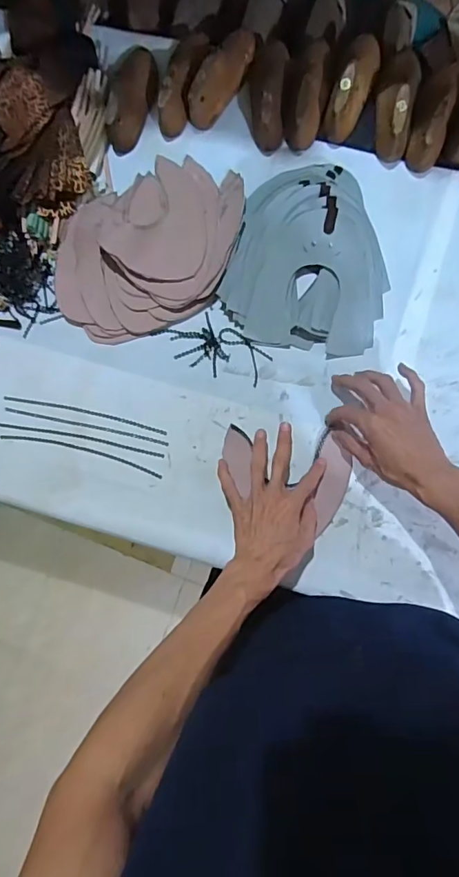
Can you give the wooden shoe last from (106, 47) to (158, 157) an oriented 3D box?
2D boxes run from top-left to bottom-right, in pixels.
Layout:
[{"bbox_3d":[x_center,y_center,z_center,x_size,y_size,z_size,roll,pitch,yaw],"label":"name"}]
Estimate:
[{"bbox_3d":[-0.134,-0.471,0.631,0.049,0.035,0.137,11,89,7],"label":"wooden shoe last"}]

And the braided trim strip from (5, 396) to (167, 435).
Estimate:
[{"bbox_3d":[-0.199,-0.034,0.639,0.232,0.011,0.010,12,90,7],"label":"braided trim strip"}]

